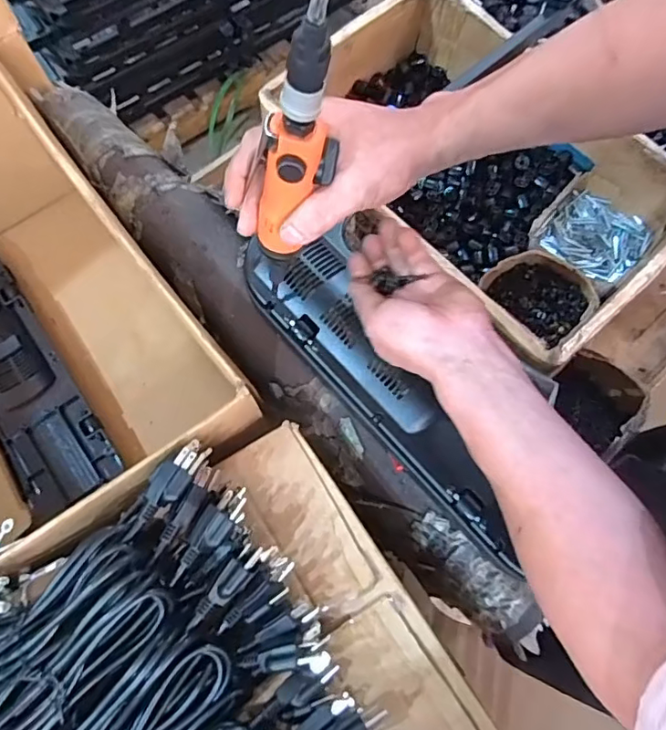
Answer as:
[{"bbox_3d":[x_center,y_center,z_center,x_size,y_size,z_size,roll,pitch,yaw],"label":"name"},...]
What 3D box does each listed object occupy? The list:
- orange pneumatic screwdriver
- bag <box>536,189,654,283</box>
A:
[{"bbox_3d":[-0.022,-0.141,0.371,0.041,0.193,0.030,-36,77,-26],"label":"orange pneumatic screwdriver"},{"bbox_3d":[0.384,-0.188,0.804,0.115,0.045,0.137,-43,78,-13],"label":"bag"}]

